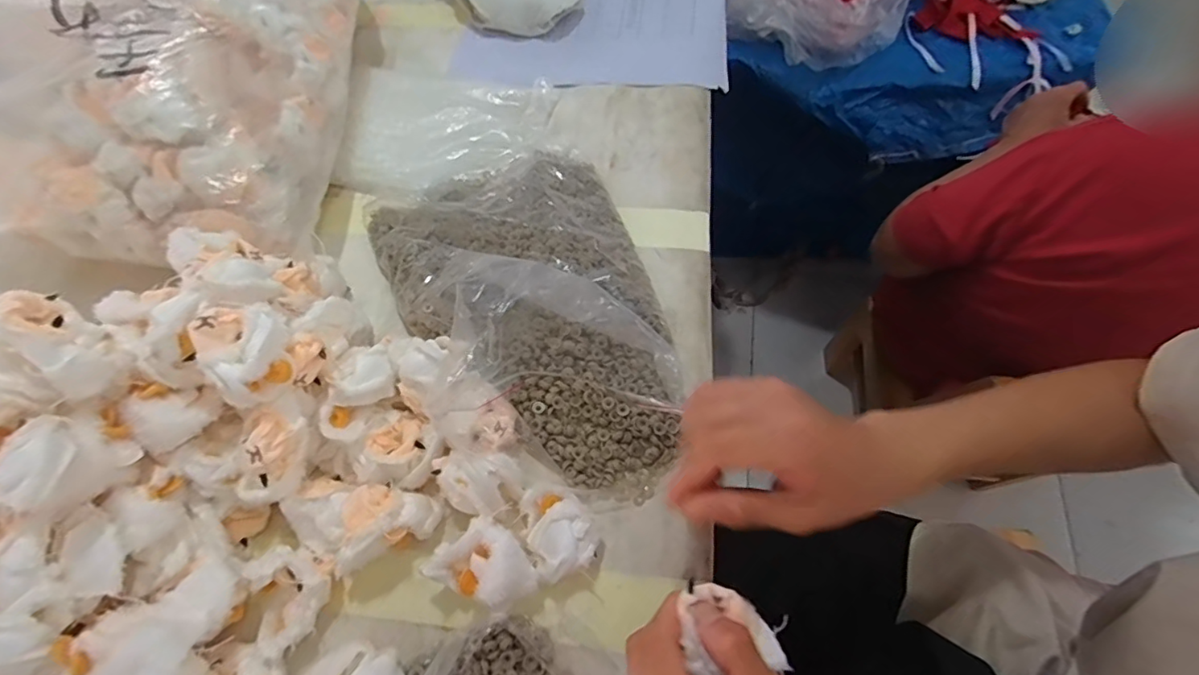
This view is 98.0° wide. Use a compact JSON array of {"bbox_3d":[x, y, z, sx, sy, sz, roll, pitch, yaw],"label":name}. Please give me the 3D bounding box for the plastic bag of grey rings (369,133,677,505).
[{"bbox_3d":[-0.047,-0.042,0.401,0.204,0.054,0.329,-31,67,-11],"label":"plastic bag of grey rings"}]

